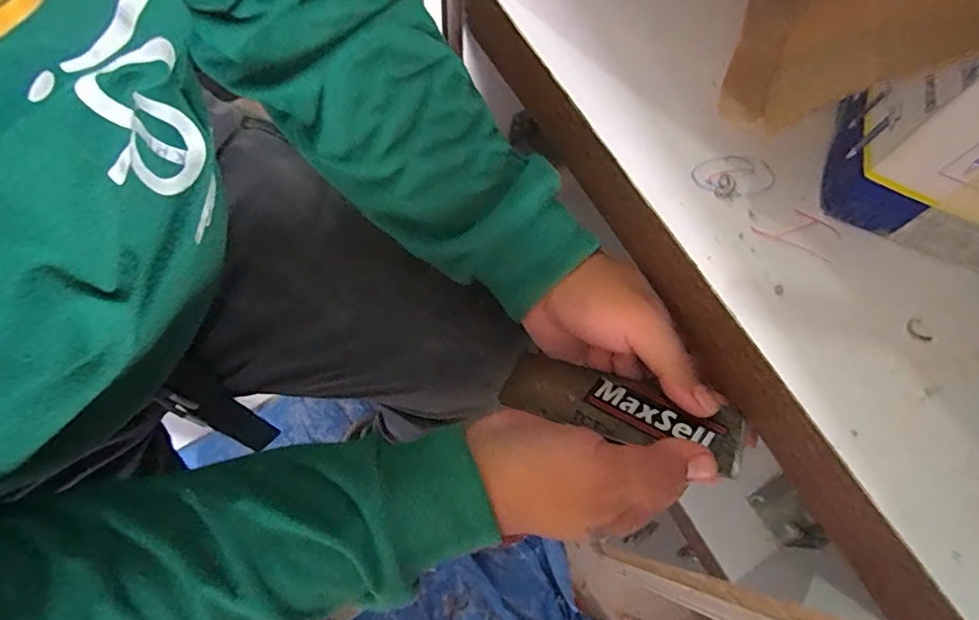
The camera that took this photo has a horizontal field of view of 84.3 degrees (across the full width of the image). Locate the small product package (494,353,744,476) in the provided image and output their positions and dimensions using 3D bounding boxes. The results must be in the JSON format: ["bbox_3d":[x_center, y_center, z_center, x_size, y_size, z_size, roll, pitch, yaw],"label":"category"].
[{"bbox_3d":[0.073,0.055,0.307,0.130,0.013,0.036,14,71,20],"label":"small product package"}]

